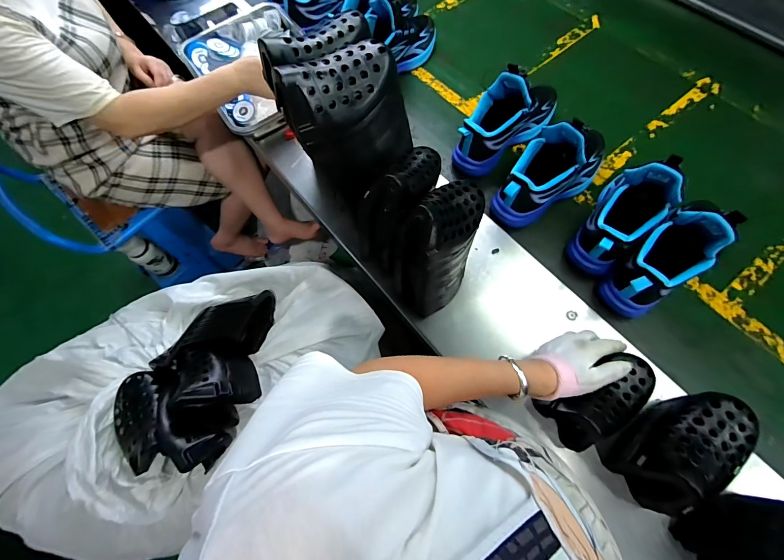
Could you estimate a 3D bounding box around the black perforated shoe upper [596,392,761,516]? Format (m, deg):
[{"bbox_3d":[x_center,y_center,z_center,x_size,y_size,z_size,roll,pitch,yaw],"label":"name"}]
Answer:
[{"bbox_3d":[0.345,0.206,0.434,0.139,0.157,0.082,-35,70,-11],"label":"black perforated shoe upper"}]

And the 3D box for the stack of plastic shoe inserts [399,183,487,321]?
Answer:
[{"bbox_3d":[0.071,-0.035,0.496,0.078,0.230,0.142,36,73,16],"label":"stack of plastic shoe inserts"}]

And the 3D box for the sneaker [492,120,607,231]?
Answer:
[{"bbox_3d":[0.292,-0.208,0.604,0.259,0.139,0.090,-34,70,-11],"label":"sneaker"}]

